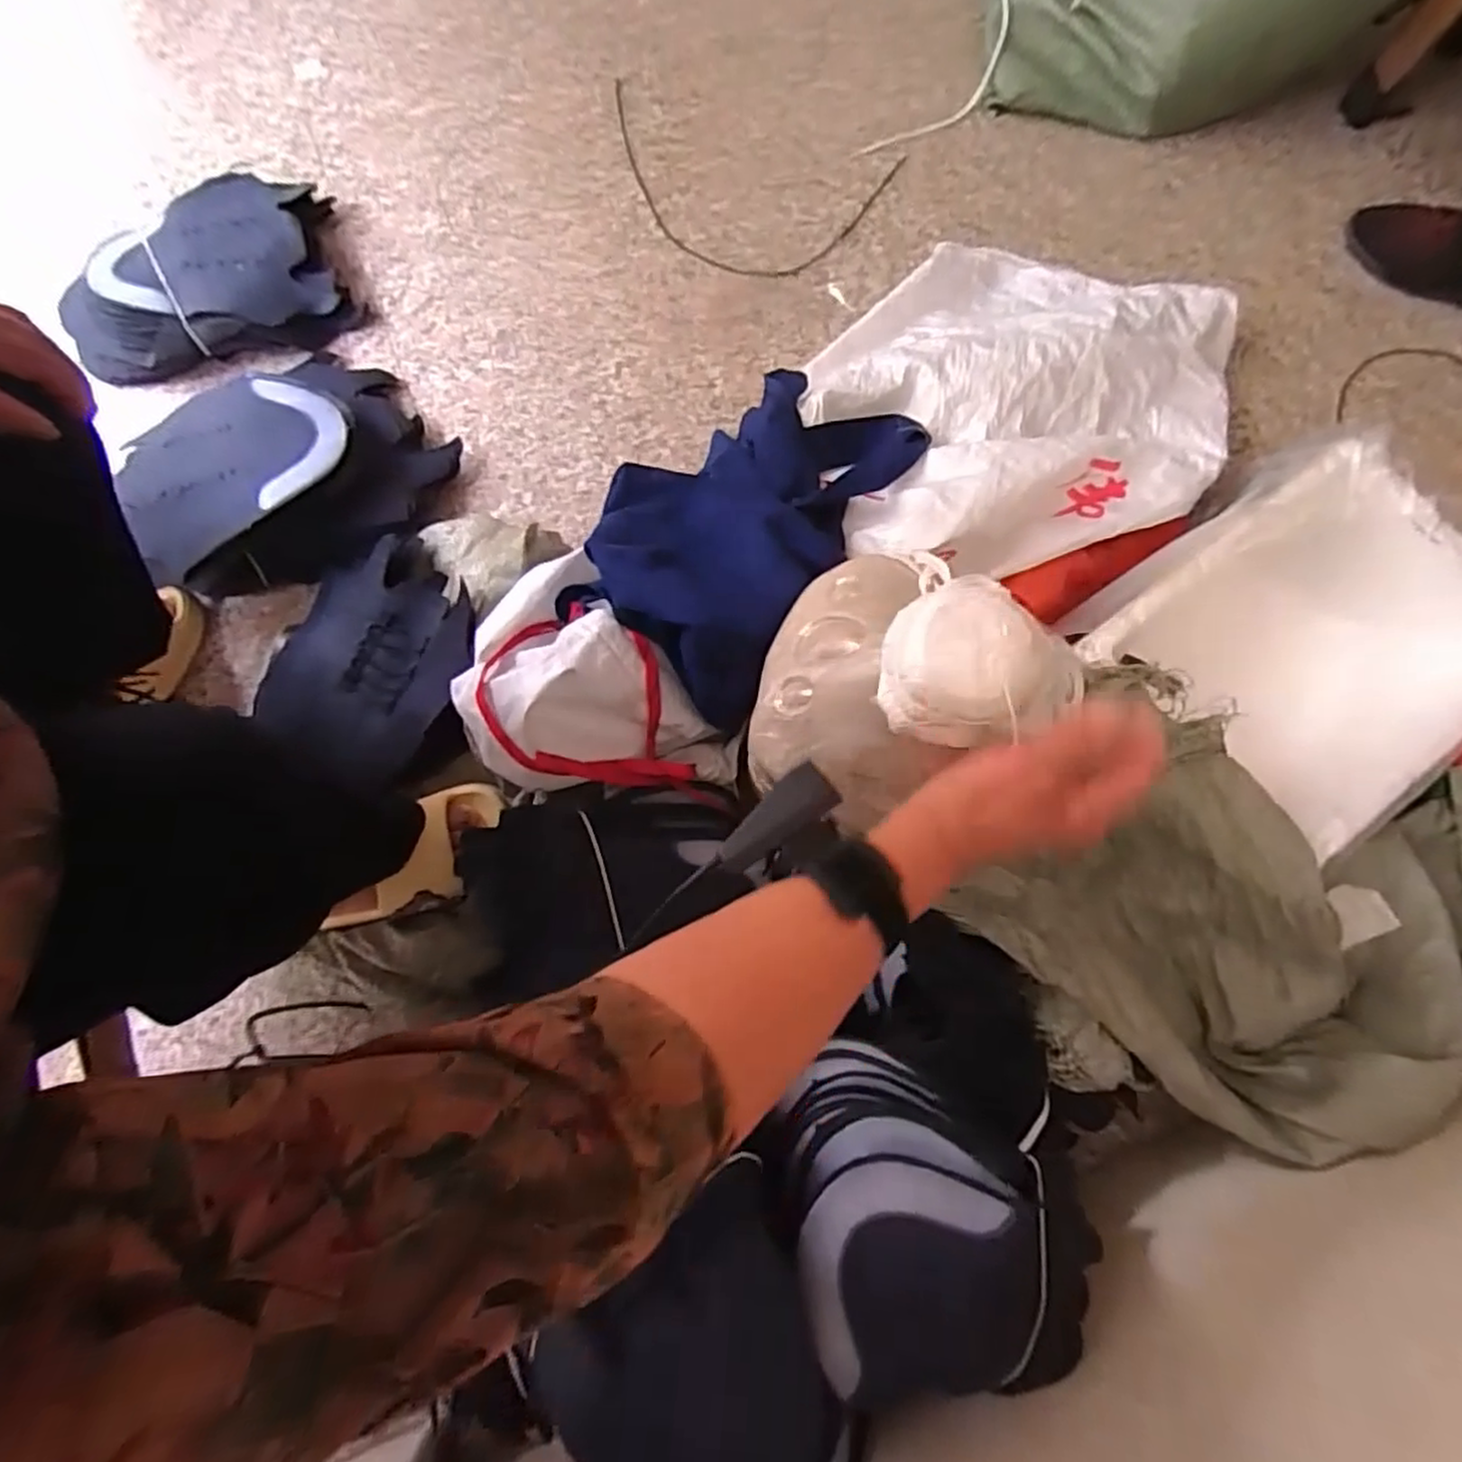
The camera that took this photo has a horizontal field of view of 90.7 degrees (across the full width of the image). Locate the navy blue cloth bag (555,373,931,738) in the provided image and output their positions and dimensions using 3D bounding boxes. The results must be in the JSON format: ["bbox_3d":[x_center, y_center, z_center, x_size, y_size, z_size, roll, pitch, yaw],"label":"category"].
[{"bbox_3d":[0.012,-0.201,0.670,0.211,0.116,0.380,31,56,6],"label":"navy blue cloth bag"}]

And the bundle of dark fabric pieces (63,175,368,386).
[{"bbox_3d":[-0.600,-0.526,0.835,0.312,0.081,0.219,-11,79,-3],"label":"bundle of dark fabric pieces"}]

